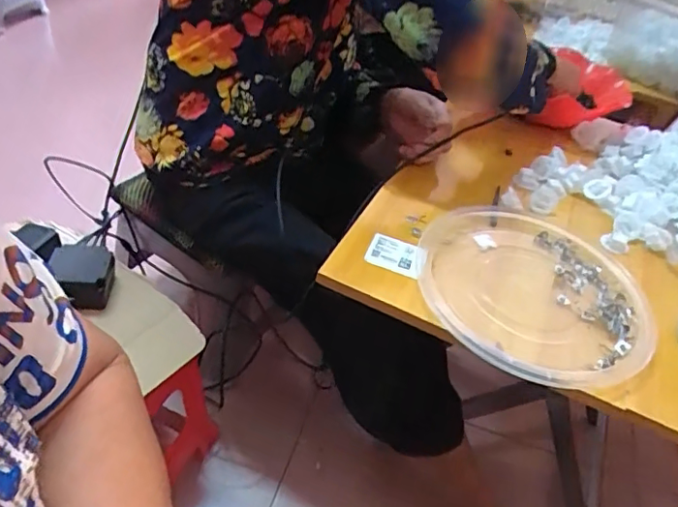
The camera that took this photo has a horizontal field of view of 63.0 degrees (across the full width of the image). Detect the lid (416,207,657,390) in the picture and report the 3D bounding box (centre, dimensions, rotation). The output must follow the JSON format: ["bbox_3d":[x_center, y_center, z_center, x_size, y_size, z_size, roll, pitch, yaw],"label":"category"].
[{"bbox_3d":[0.204,0.034,0.571,0.243,0.024,0.236,4,41,-3],"label":"lid"}]

